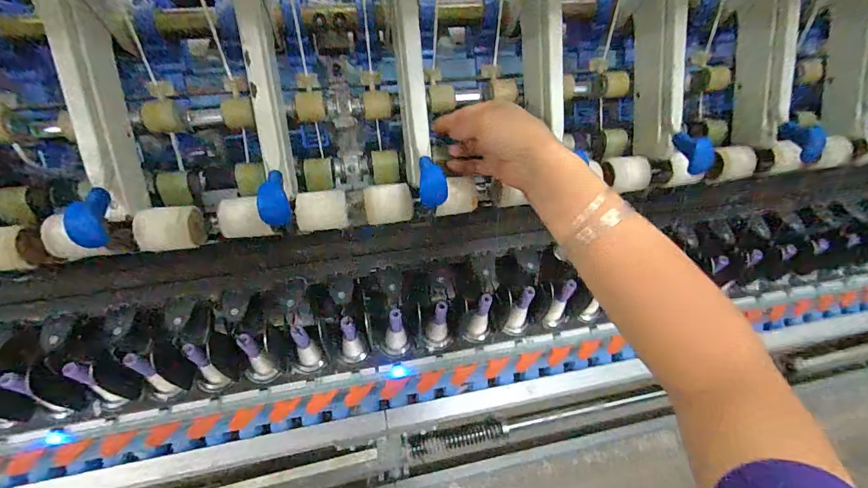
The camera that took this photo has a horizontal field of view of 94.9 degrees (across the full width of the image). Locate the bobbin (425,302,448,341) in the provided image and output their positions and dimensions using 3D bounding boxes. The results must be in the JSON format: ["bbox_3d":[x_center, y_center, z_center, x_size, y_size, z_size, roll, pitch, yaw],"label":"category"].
[{"bbox_3d":[0.009,0.126,0.650,0.034,0.109,0.031,16,57,5],"label":"bobbin"}]

